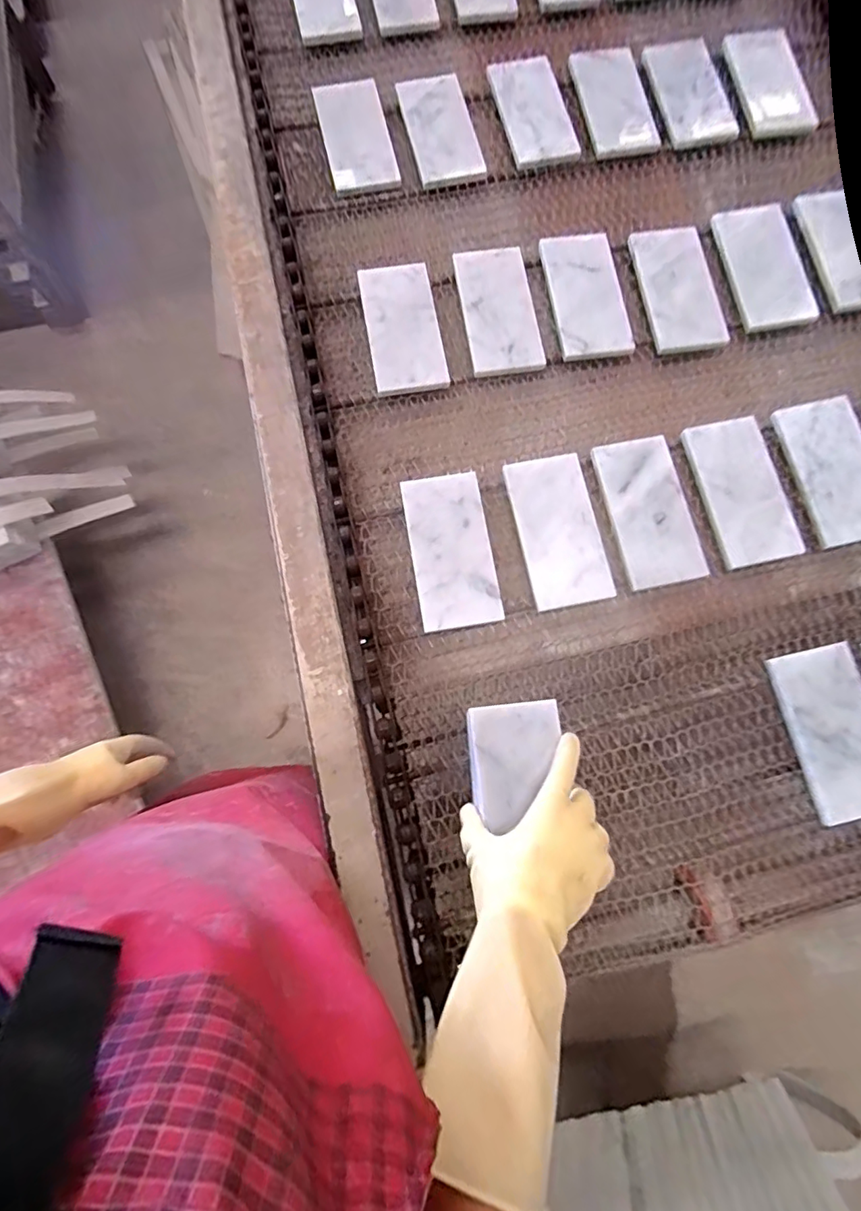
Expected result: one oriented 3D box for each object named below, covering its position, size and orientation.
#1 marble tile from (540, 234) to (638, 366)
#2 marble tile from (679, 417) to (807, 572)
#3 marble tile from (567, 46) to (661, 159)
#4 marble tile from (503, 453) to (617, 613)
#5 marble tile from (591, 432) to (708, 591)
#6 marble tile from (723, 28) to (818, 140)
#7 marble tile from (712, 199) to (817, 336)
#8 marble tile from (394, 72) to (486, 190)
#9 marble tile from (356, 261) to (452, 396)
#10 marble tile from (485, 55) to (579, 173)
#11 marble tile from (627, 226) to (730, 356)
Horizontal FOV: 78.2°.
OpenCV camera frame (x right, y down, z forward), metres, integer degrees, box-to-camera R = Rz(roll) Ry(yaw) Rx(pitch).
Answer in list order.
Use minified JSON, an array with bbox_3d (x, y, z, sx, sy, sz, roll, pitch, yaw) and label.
[{"bbox_3d":[0.178,-0.356,0.610,0.080,0.016,0.160,-8,76,-2],"label":"marble tile"},{"bbox_3d":[0.327,-0.122,0.551,0.084,0.009,0.158,-12,76,-3],"label":"marble tile"},{"bbox_3d":[0.240,-0.659,0.690,0.093,0.017,0.165,-5,76,-1],"label":"marble tile"},{"bbox_3d":[0.129,-0.077,0.533,0.080,0.007,0.155,-12,76,-3],"label":"marble tile"},{"bbox_3d":[0.225,-0.097,0.546,0.085,0.011,0.157,-10,76,-3],"label":"marble tile"},{"bbox_3d":[0.454,-0.705,0.711,0.090,0.010,0.189,-3,76,-1],"label":"marble tile"},{"bbox_3d":[0.395,-0.404,0.631,0.089,0.015,0.167,-9,76,-3],"label":"marble tile"},{"bbox_3d":[0.011,-0.604,0.670,0.083,0.009,0.167,-11,76,-3],"label":"marble tile"},{"bbox_3d":[-0.032,-0.312,0.592,0.080,0.014,0.162,-10,72,0],"label":"marble tile"},{"bbox_3d":[0.132,-0.638,0.681,0.085,0.013,0.181,-11,75,2],"label":"marble tile"},{"bbox_3d":[0.285,-0.373,0.615,0.081,0.014,0.166,-7,76,-2],"label":"marble tile"}]

